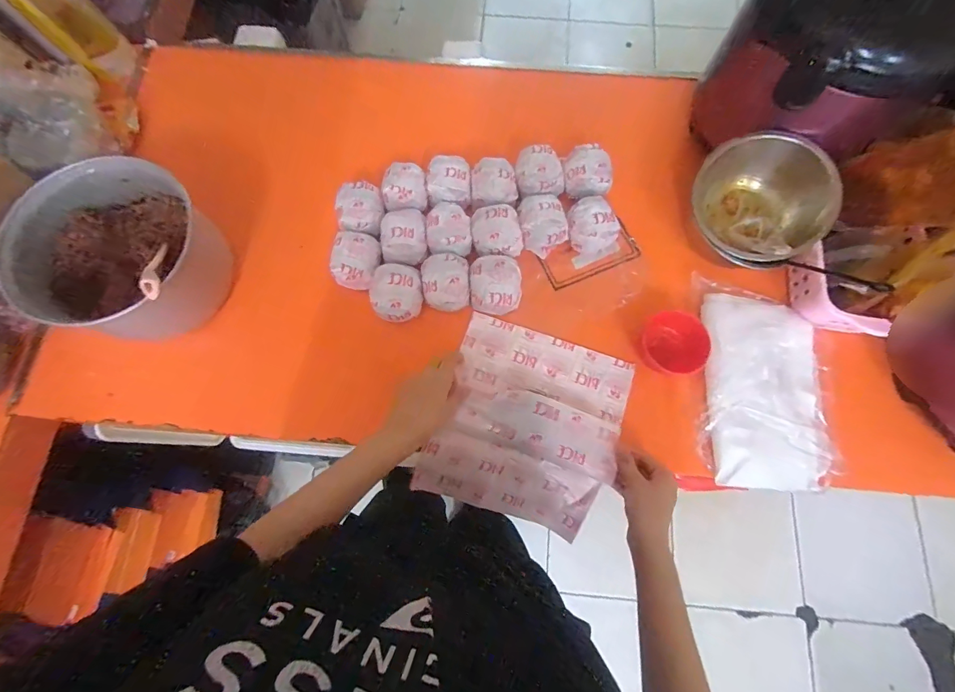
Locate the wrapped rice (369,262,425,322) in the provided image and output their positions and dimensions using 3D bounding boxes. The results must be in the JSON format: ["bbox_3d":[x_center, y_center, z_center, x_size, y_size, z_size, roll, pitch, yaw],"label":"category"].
[{"bbox_3d":[-0.116,-0.074,0.564,0.070,0.040,0.075,0,75,1],"label":"wrapped rice"}]

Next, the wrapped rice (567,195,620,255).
[{"bbox_3d":[0.167,-0.179,0.603,0.066,0.062,0.080,-13,75,-2],"label":"wrapped rice"}]

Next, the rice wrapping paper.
[{"bbox_3d":[0.069,0.107,0.558,0.239,0.092,0.258,19,76,6],"label":"rice wrapping paper"}]

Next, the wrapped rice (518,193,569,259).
[{"bbox_3d":[0.094,-0.186,0.598,0.067,0.058,0.086,-21,76,-4],"label":"wrapped rice"}]

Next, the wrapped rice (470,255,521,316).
[{"bbox_3d":[0.025,-0.088,0.583,0.074,0.058,0.083,0,75,1],"label":"wrapped rice"}]

